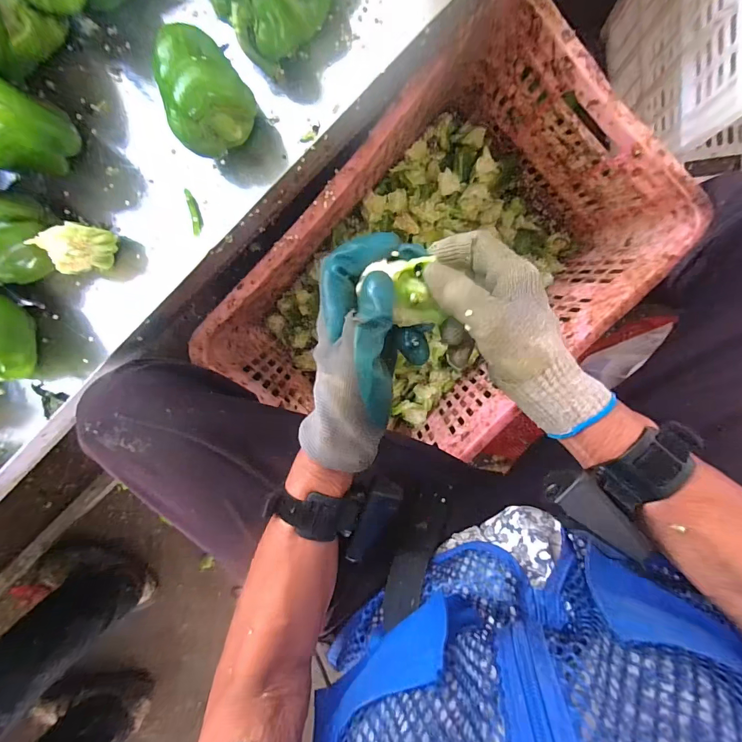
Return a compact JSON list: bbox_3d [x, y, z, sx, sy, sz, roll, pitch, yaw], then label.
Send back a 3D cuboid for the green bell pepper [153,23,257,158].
[{"bbox_3d":[-0.141,-0.232,0.325,0.068,0.075,0.083,-34,90,8],"label":"green bell pepper"}]

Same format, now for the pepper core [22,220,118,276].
[{"bbox_3d":[-0.269,-0.116,0.360,0.055,0.054,0.038,-42,89,8],"label":"pepper core"}]

